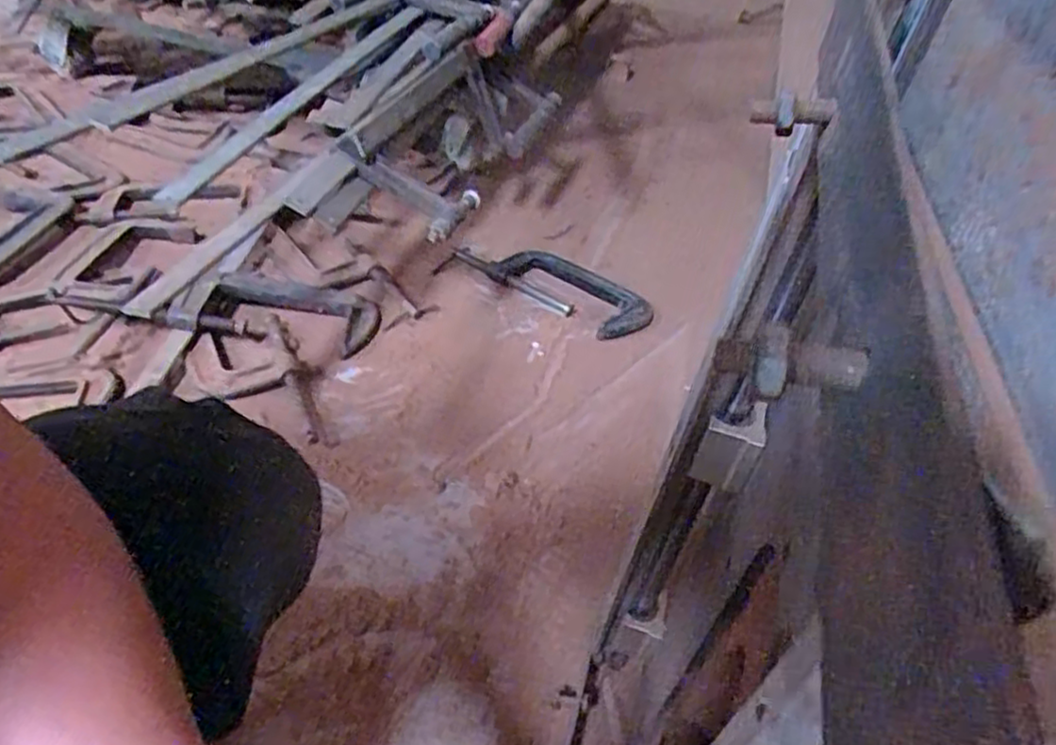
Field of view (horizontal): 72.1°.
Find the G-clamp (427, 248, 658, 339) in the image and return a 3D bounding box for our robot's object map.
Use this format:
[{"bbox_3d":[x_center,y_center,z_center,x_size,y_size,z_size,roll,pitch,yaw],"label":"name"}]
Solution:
[{"bbox_3d":[0.034,-0.132,1.068,0.301,0.027,0.145,26,46,24],"label":"G-clamp"}]

